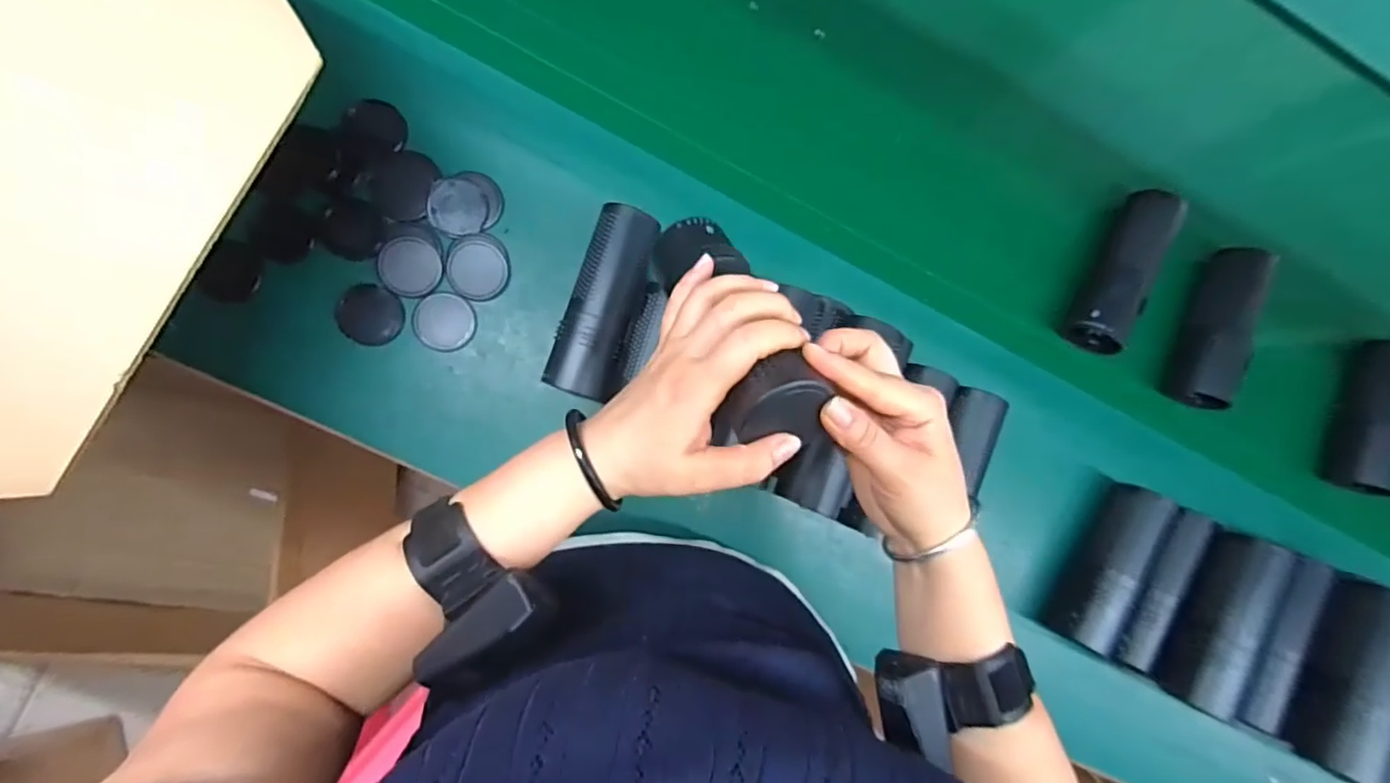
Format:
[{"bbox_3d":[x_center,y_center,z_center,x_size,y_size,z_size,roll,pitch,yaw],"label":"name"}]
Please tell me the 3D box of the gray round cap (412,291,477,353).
[{"bbox_3d":[-0.217,-0.060,0.534,0.050,0.005,0.049,6,88,-9],"label":"gray round cap"}]

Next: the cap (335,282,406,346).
[{"bbox_3d":[-0.277,-0.065,0.521,0.054,0.005,0.049,24,85,-8],"label":"cap"}]

